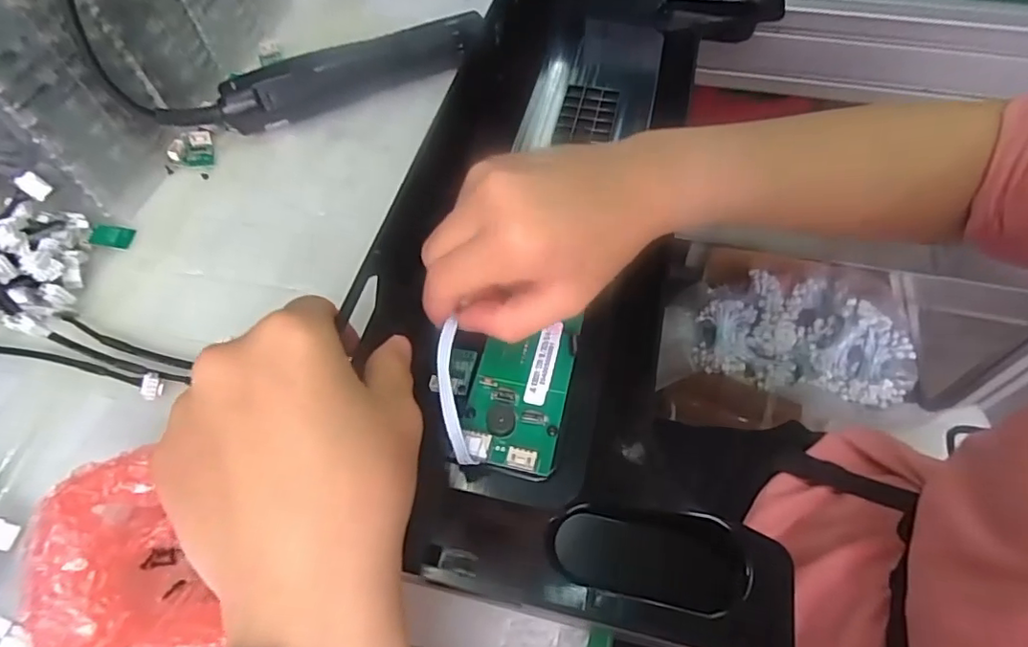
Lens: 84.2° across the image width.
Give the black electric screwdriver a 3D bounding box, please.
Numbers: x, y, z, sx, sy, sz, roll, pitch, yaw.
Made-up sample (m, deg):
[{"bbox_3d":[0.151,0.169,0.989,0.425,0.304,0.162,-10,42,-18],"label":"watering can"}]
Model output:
[{"bbox_3d":[-0.113,-0.183,0.417,0.192,0.039,0.029,-24,59,-12],"label":"black electric screwdriver"}]

